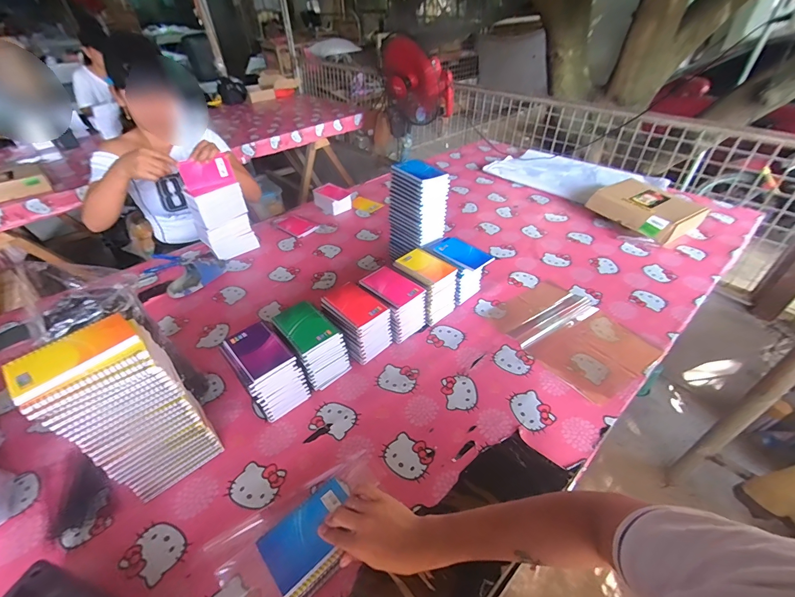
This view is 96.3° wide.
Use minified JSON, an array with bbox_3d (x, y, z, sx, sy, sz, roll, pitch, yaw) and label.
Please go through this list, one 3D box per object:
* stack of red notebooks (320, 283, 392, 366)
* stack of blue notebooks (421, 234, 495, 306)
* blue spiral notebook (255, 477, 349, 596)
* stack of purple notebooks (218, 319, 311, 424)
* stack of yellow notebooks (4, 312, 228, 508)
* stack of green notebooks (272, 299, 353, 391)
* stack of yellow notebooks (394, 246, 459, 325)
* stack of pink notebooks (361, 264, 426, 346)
[{"bbox_3d":[-0.091,0.055,0.796,0.133,0.124,0.098,31,51,32],"label":"stack of red notebooks"},{"bbox_3d":[0.151,-0.074,0.937,0.105,0.129,0.160,-28,47,-27],"label":"stack of blue notebooks"},{"bbox_3d":[-0.115,0.336,0.499,0.129,0.016,0.097,-32,49,-30],"label":"blue spiral notebook"},{"bbox_3d":[-0.256,0.144,0.700,0.097,0.131,0.137,-32,49,-30],"label":"stack of purple notebooks"},{"bbox_3d":[-0.401,0.178,0.551,0.140,0.295,0.102,-27,47,-26],"label":"stack of yellow notebooks"},{"bbox_3d":[-0.176,0.098,0.747,0.094,0.135,0.132,-28,47,-27],"label":"stack of green notebooks"},{"bbox_3d":[0.071,-0.035,0.891,0.103,0.128,0.146,-27,47,-26],"label":"stack of yellow notebooks"},{"bbox_3d":[-0.010,0.012,0.845,0.098,0.127,0.131,-32,49,-30],"label":"stack of pink notebooks"}]

